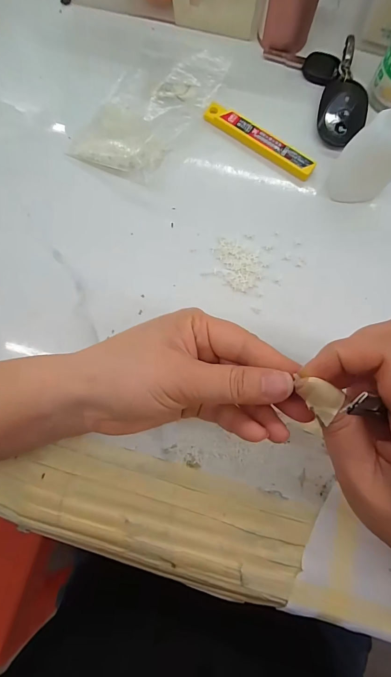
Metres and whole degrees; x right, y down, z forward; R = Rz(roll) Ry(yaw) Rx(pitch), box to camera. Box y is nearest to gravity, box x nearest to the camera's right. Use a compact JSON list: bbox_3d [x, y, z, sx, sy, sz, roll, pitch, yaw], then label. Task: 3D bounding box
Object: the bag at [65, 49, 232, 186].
[{"bbox_3d":[-0.041,-0.190,0.266,0.080,0.018,0.128,34,82,6],"label":"bag"}]

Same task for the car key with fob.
[{"bbox_3d":[0.107,-0.209,0.272,0.069,0.011,0.103,-9,80,-1],"label":"car key with fob"}]

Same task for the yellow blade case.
[{"bbox_3d":[0.052,-0.164,0.267,0.102,0.007,0.018,36,82,6],"label":"yellow blade case"}]

